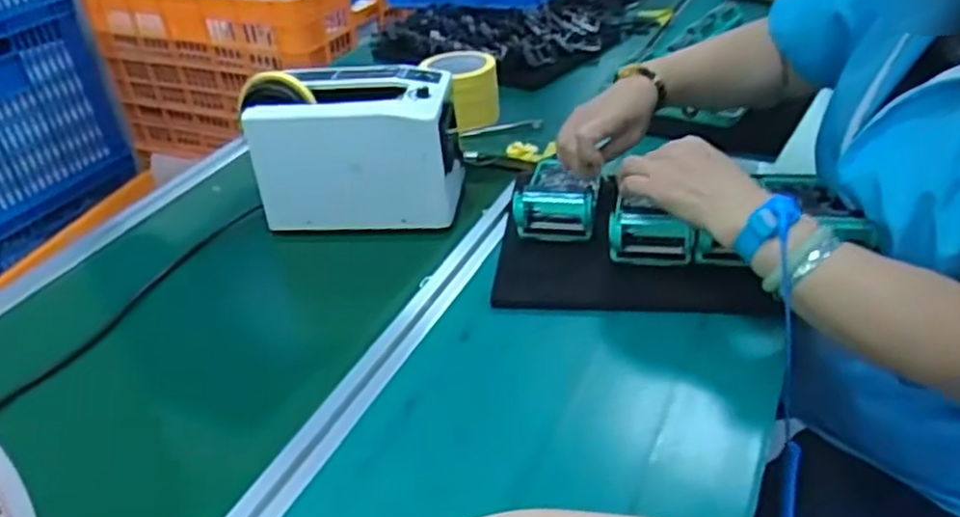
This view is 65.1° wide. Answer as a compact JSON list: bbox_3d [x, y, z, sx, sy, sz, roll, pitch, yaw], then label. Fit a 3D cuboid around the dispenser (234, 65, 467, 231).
[{"bbox_3d":[-0.138,-0.130,0.869,0.227,0.148,0.127,-3,33,8],"label":"dispenser"}]

